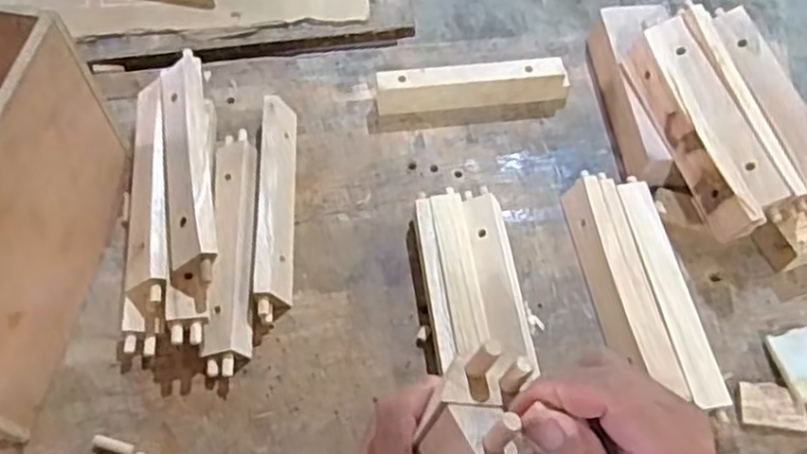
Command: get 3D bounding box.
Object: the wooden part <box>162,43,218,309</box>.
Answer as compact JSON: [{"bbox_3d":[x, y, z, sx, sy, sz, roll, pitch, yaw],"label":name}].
[{"bbox_3d":[-0.221,-0.059,0.743,0.047,0.032,0.284,-9,63,-7],"label":"wooden part"}]

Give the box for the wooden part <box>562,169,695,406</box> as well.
[{"bbox_3d":[0.224,0.058,0.755,0.052,0.041,0.249,-8,63,-6],"label":"wooden part"}]

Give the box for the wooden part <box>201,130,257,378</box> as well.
[{"bbox_3d":[-0.181,0.017,0.767,0.045,0.034,0.277,-2,62,-3],"label":"wooden part"}]

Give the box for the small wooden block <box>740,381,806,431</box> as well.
[{"bbox_3d":[0.363,0.176,0.712,0.064,0.009,0.043,5,62,1],"label":"small wooden block"}]

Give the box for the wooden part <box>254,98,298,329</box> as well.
[{"bbox_3d":[-0.138,-0.025,0.795,0.034,0.038,0.262,-2,62,-3],"label":"wooden part"}]

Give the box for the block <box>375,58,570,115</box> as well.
[{"bbox_3d":[0.084,-0.169,0.871,0.228,0.052,0.033,-4,62,-4],"label":"block"}]

